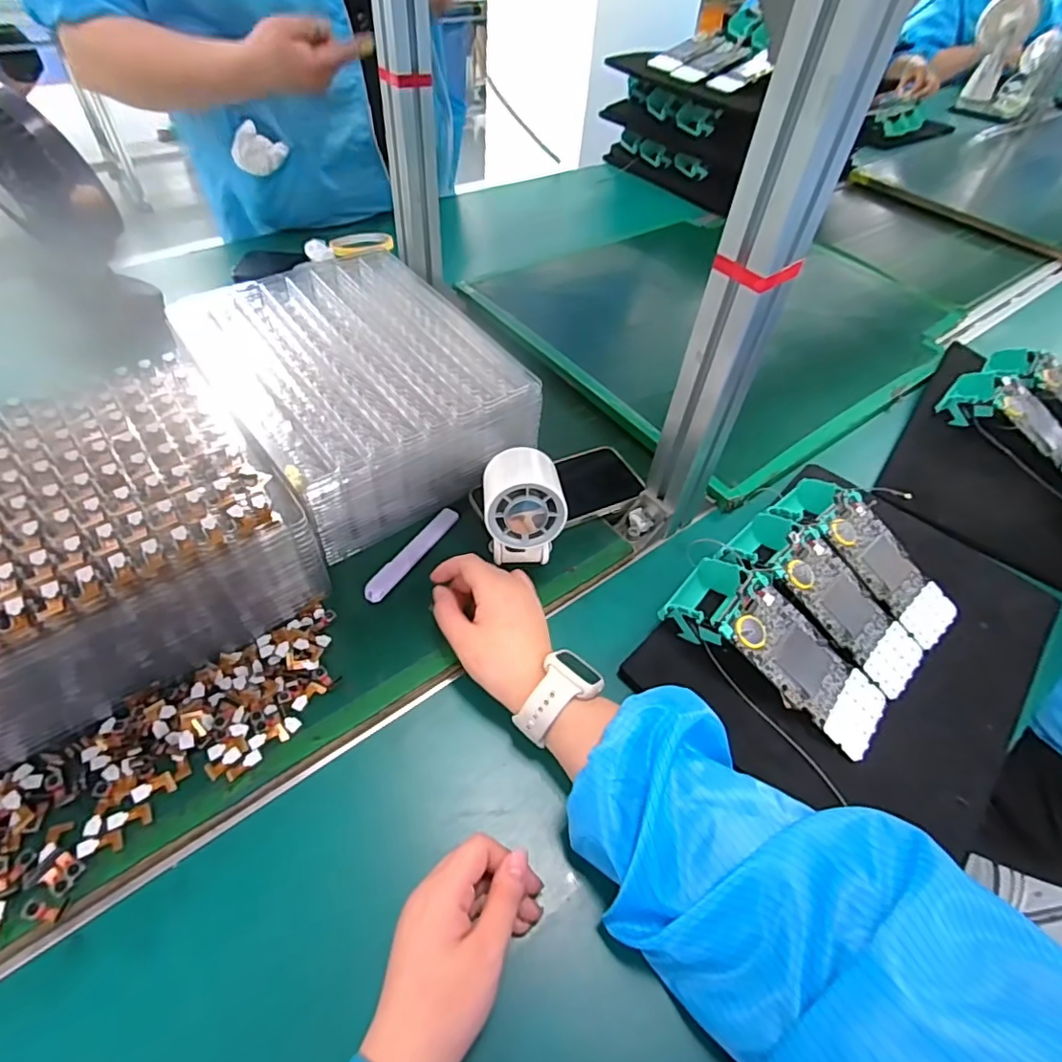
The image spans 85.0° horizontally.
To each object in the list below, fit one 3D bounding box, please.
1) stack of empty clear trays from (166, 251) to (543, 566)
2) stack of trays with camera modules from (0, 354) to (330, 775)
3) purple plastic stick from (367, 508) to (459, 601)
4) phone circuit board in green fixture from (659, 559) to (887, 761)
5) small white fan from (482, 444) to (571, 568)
[{"bbox_3d":[-0.169,-0.144,0.558,0.235,0.089,0.286,-32,60,-27],"label":"stack of empty clear trays"},{"bbox_3d":[-0.326,0.014,0.408,0.277,0.105,0.217,-29,59,-26],"label":"stack of trays with camera modules"},{"bbox_3d":[-0.099,0.018,0.490,0.019,0.012,0.112,25,53,15],"label":"purple plastic stick"},{"bbox_3d":[0.189,0.087,0.444,0.170,0.045,0.073,37,57,23],"label":"phone circuit board in green fixture"},{"bbox_3d":[-0.011,-0.023,0.474,0.064,0.093,0.091,-1,51,-6],"label":"small white fan"}]

